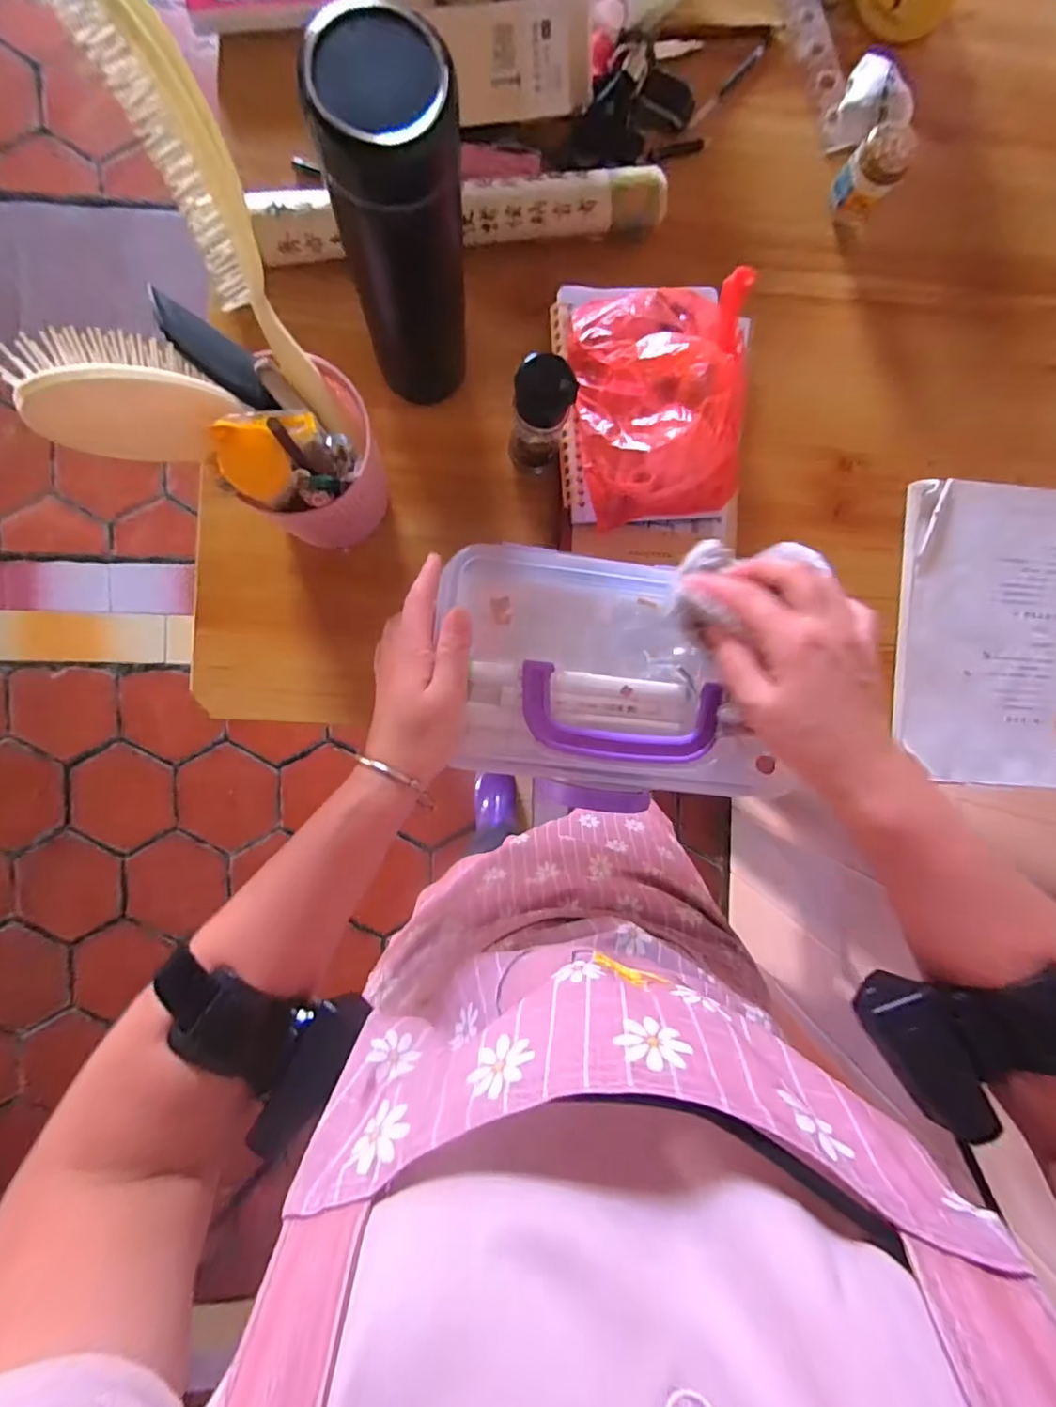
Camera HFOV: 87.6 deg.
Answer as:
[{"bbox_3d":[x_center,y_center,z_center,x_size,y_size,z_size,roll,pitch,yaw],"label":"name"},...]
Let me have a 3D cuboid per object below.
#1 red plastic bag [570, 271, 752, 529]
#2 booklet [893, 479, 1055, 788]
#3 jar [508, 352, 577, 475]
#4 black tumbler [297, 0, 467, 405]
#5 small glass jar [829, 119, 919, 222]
[{"bbox_3d":[0.098,-0.224,0.398,0.115,0.064,0.161,-9,93,-4],"label":"red plastic bag"},{"bbox_3d":[0.416,-0.059,0.481,0.188,0.014,0.253,4,91,0],"label":"booklet"},{"bbox_3d":[0.009,-0.206,0.400,0.040,0.110,0.042,0,92,-4],"label":"jar"},{"bbox_3d":[-0.071,-0.271,0.332,0.065,0.206,0.066,0,92,-4],"label":"black tumbler"},{"bbox_3d":[0.276,-0.426,0.441,0.039,0.053,0.039,0,92,-4],"label":"small glass jar"}]

